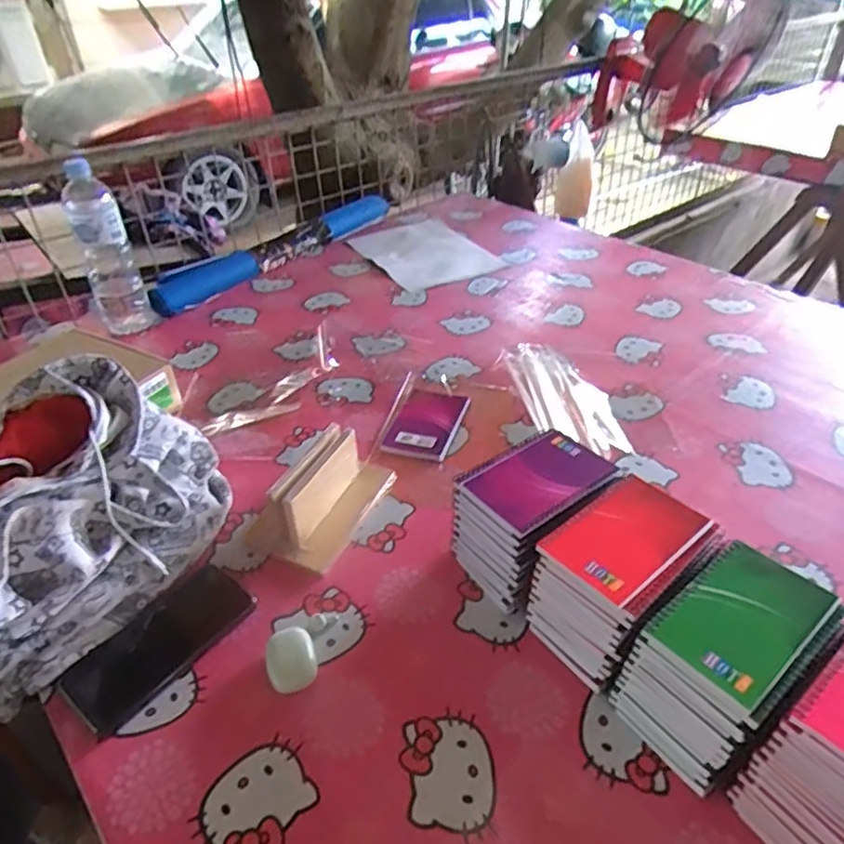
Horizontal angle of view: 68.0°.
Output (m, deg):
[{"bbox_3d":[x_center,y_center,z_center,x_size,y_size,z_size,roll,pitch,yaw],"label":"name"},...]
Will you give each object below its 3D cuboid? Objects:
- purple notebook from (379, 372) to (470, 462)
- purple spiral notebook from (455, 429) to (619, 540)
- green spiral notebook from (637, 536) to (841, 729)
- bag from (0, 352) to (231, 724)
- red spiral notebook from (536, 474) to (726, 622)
[{"bbox_3d":[0.005,-0.009,0.833,0.099,0.010,0.154,10,39,14],"label":"purple notebook"},{"bbox_3d":[0.108,0.050,0.586,0.128,0.008,0.093,-25,44,-27],"label":"purple spiral notebook"},{"bbox_3d":[0.233,0.145,0.458,0.128,0.015,0.082,-29,46,-31],"label":"green spiral notebook"},{"bbox_3d":[-0.349,0.089,0.595,0.186,0.164,0.317,23,44,28],"label":"bag"},{"bbox_3d":[0.175,0.099,0.519,0.123,0.017,0.097,-28,45,-30],"label":"red spiral notebook"}]

